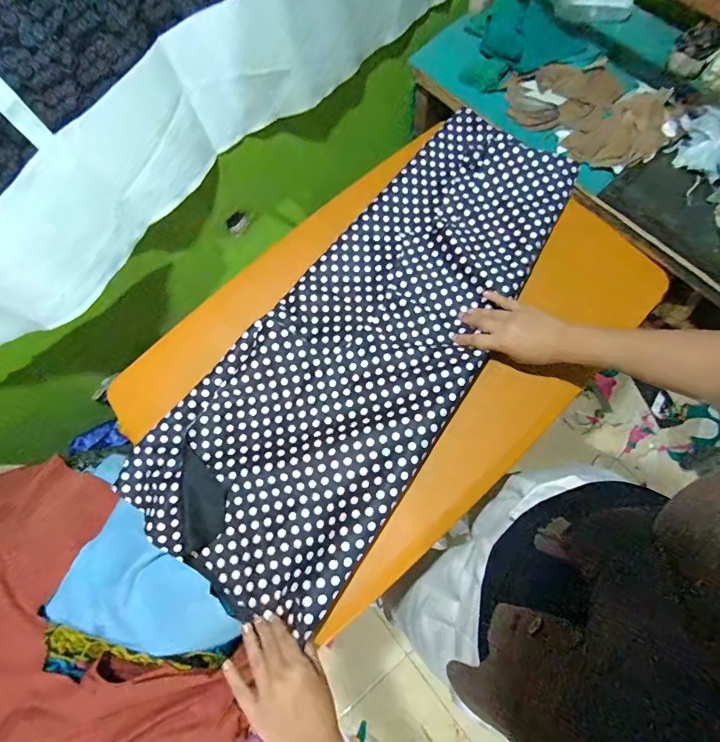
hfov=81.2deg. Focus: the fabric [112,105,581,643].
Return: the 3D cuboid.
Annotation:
[{"bbox_3d":[0.023,-0.067,0.601,0.308,0.047,0.776,33,77,11],"label":"fabric"}]

